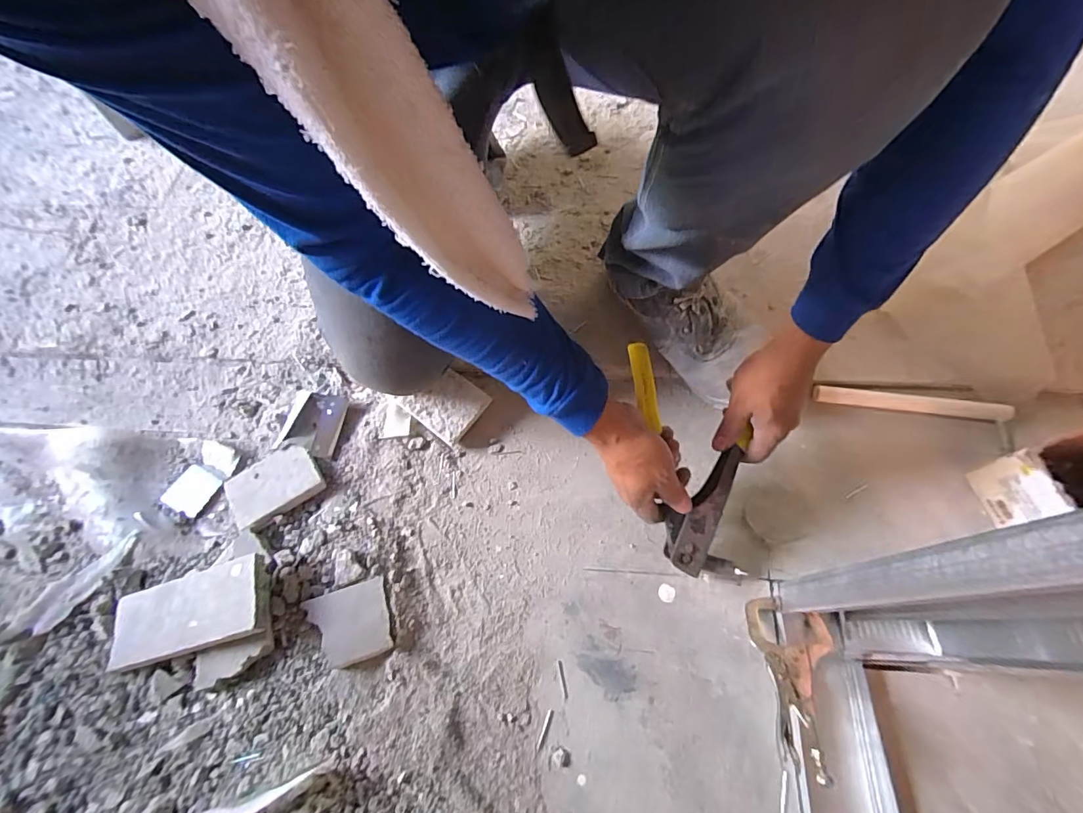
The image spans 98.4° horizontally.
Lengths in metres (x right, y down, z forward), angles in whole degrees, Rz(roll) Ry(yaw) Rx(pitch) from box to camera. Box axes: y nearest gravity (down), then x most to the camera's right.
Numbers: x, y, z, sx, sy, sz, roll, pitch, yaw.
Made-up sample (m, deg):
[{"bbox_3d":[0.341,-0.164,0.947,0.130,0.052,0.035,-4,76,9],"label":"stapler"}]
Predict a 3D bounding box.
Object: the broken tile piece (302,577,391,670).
[{"bbox_3d":[-0.204,0.229,0.493,0.079,0.007,0.076,-19,65,-6],"label":"broken tile piece"}]

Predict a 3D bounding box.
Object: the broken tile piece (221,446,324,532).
[{"bbox_3d":[-0.327,0.095,0.572,0.104,0.021,0.082,-32,67,-12],"label":"broken tile piece"}]

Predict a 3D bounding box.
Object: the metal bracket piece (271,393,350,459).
[{"bbox_3d":[-0.294,0.022,0.603,0.071,0.018,0.079,10,65,8],"label":"metal bracket piece"}]

